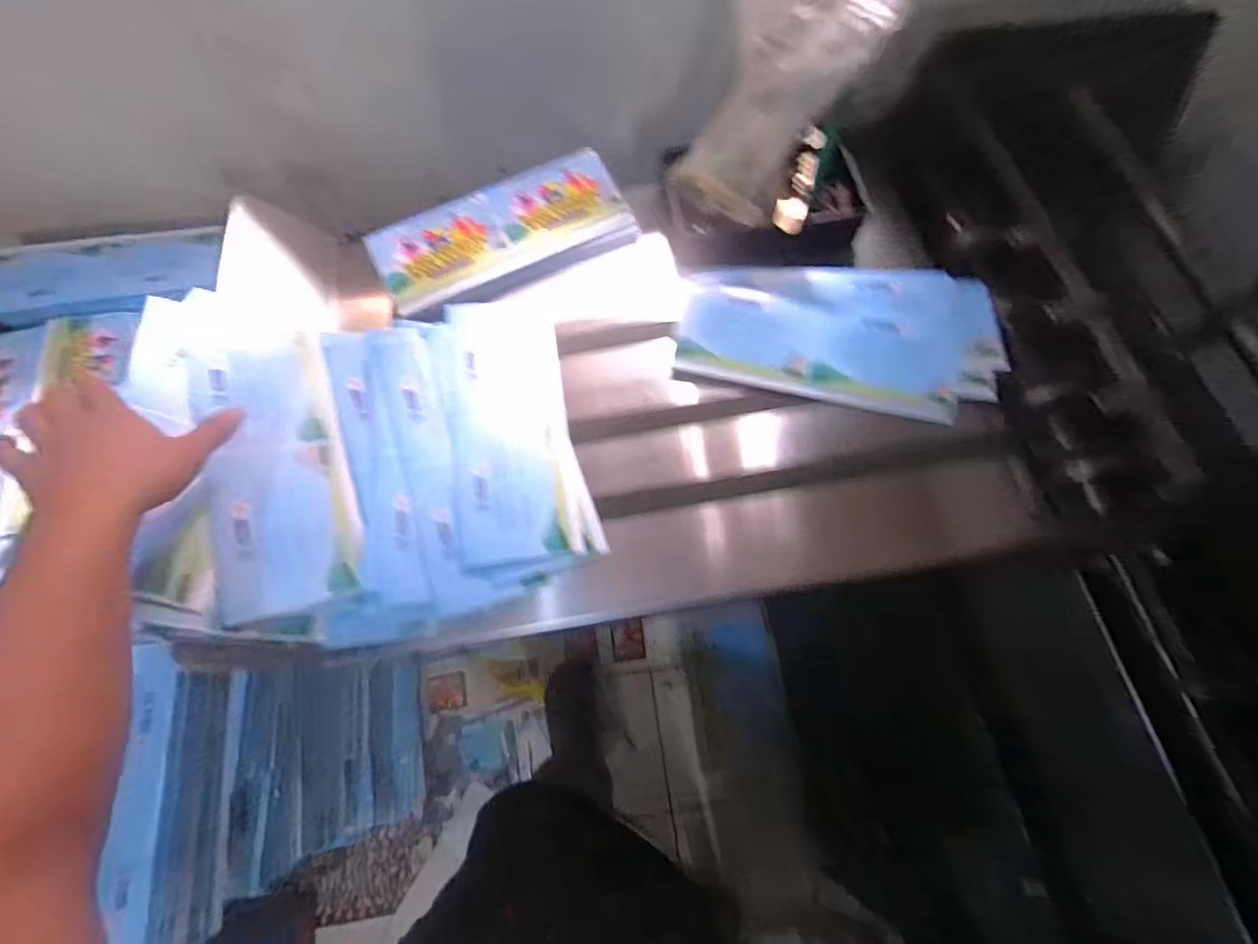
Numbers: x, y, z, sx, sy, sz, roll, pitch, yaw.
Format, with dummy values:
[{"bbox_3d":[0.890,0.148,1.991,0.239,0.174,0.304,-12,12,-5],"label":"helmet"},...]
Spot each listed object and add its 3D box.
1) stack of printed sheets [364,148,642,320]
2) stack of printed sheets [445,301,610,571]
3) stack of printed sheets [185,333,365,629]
[{"bbox_3d":[-0.153,-0.290,0.686,0.300,0.031,0.150,-25,70,-10],"label":"stack of printed sheets"},{"bbox_3d":[-0.118,-0.057,0.600,0.130,0.034,0.307,-9,68,-3],"label":"stack of printed sheets"},{"bbox_3d":[-0.333,-0.013,0.529,0.114,0.019,0.285,-10,70,-32],"label":"stack of printed sheets"}]

